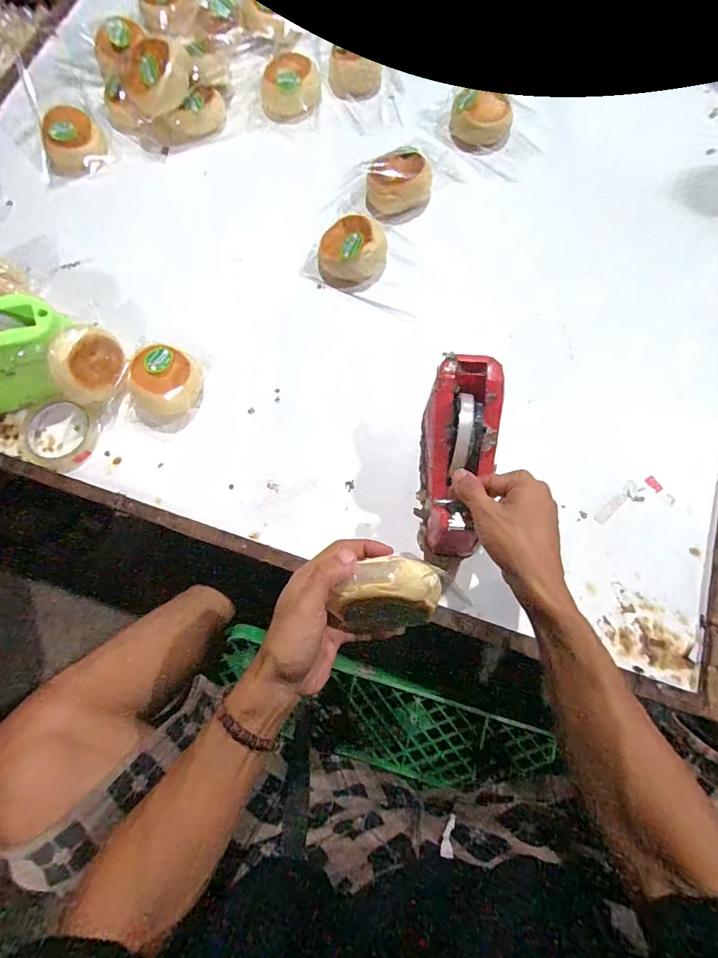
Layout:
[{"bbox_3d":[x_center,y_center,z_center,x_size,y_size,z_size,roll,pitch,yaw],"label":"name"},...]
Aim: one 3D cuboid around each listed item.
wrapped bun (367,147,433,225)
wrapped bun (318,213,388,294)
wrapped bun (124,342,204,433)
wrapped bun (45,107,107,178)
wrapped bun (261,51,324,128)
[{"bbox_3d":[0.060,-0.428,0.603,0.092,0.050,0.105,4,77,2],"label":"wrapped bun"},{"bbox_3d":[-0.010,-0.316,0.575,0.091,0.048,0.097,0,77,1],"label":"wrapped bun"},{"bbox_3d":[-0.250,-0.117,0.534,0.087,0.047,0.105,26,79,7],"label":"wrapped bun"},{"bbox_3d":[-0.437,-0.517,0.637,0.098,0.041,0.082,-35,79,-7],"label":"wrapped bun"},{"bbox_3d":[-0.106,-0.612,0.646,0.096,0.045,0.103,-11,77,-1],"label":"wrapped bun"}]

